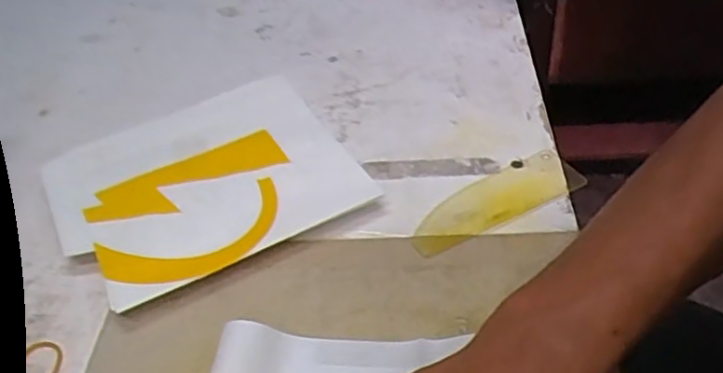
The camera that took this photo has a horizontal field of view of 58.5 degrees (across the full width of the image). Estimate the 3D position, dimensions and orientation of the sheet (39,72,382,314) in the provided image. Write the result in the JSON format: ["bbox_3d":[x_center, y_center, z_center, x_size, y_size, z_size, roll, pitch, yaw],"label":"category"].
[{"bbox_3d":[-0.110,-0.008,0.446,0.192,0.014,0.179,-24,46,-18],"label":"sheet"}]

